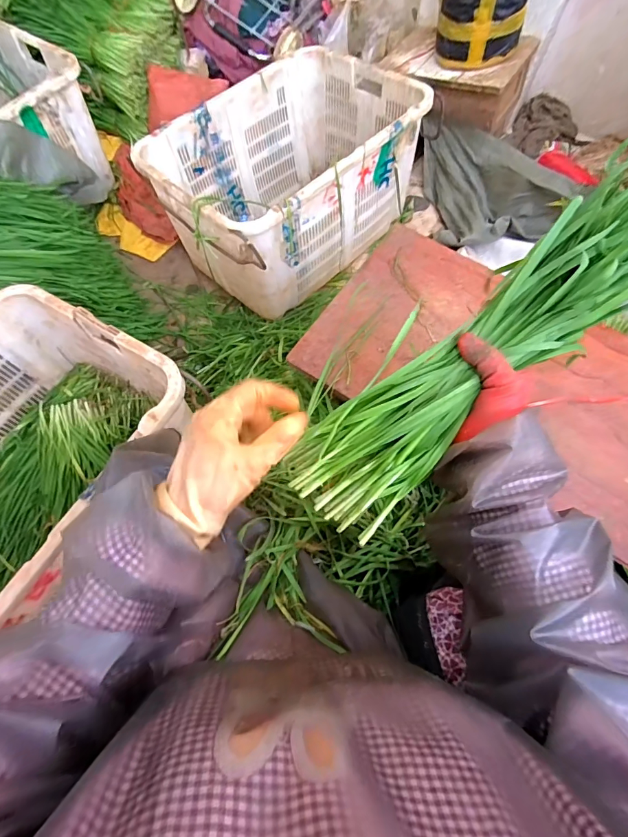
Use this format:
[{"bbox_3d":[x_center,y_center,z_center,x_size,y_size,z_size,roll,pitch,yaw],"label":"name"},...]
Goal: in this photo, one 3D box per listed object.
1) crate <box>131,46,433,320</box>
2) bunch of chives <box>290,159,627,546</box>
[{"bbox_3d":[-0.064,-0.667,1.123,0.463,0.347,0.707,39,72,14],"label":"crate"},{"bbox_3d":[0.163,-0.065,0.359,0.432,0.056,0.115,-40,71,9],"label":"bunch of chives"}]

